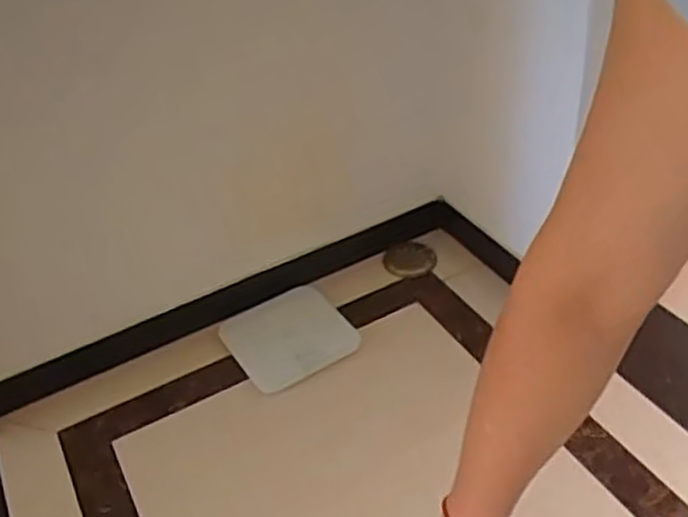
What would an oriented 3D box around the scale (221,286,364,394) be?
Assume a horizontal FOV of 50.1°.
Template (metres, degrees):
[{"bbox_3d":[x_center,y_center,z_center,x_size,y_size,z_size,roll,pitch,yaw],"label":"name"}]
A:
[{"bbox_3d":[-0.129,0.180,1.790,0.288,0.029,0.267,-23,43,-20],"label":"scale"}]

